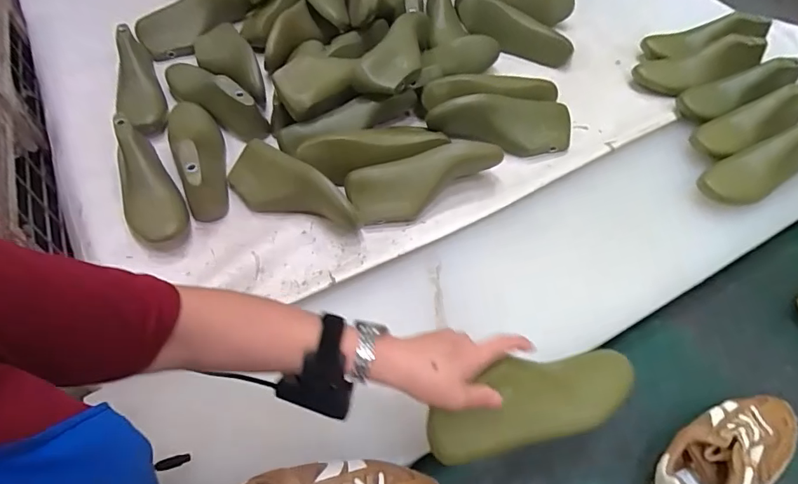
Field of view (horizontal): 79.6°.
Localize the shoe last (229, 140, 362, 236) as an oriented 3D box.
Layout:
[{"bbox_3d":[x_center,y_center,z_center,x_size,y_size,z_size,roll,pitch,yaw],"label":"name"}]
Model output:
[{"bbox_3d":[-0.154,-0.070,0.661,0.218,0.075,0.066,31,60,20],"label":"shoe last"}]

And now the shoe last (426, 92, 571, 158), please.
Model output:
[{"bbox_3d":[0.162,-0.182,0.749,0.227,0.070,0.071,-4,55,-3],"label":"shoe last"}]

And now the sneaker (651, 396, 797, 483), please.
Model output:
[{"bbox_3d":[0.365,0.243,0.537,0.224,0.069,0.092,-22,58,-15],"label":"sneaker"}]

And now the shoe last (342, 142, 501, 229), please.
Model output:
[{"bbox_3d":[0.043,-0.083,0.684,0.234,0.066,0.077,-12,56,-9],"label":"shoe last"}]

